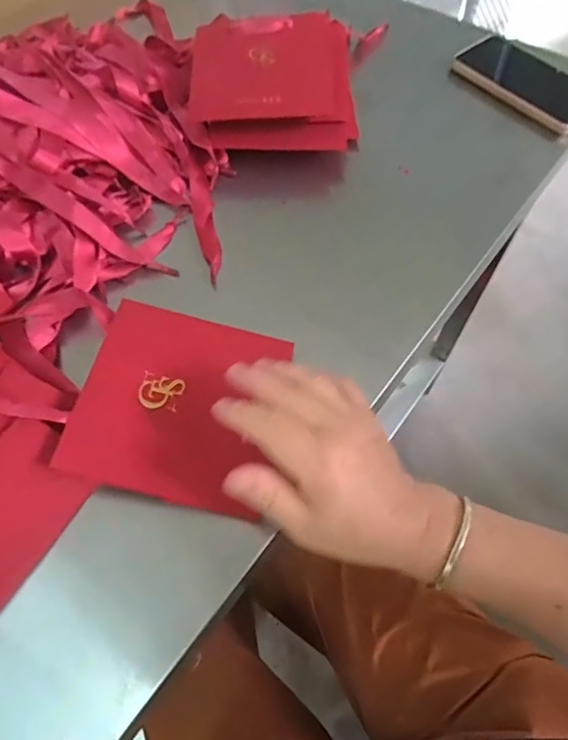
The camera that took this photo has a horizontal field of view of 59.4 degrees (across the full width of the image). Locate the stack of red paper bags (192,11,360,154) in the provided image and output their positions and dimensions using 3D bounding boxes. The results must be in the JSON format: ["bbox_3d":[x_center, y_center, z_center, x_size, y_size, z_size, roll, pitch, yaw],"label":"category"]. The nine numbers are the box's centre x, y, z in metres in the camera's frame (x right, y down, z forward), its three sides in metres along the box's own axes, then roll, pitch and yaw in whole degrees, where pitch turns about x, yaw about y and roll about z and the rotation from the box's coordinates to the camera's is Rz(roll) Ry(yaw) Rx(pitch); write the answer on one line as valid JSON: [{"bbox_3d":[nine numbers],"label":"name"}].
[{"bbox_3d":[-0.009,-0.290,0.504,0.168,0.057,0.138,3,61,4],"label":"stack of red paper bags"}]

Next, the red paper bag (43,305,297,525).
[{"bbox_3d":[-0.075,0.022,0.365,0.133,0.013,0.140,16,61,-5],"label":"red paper bag"}]

